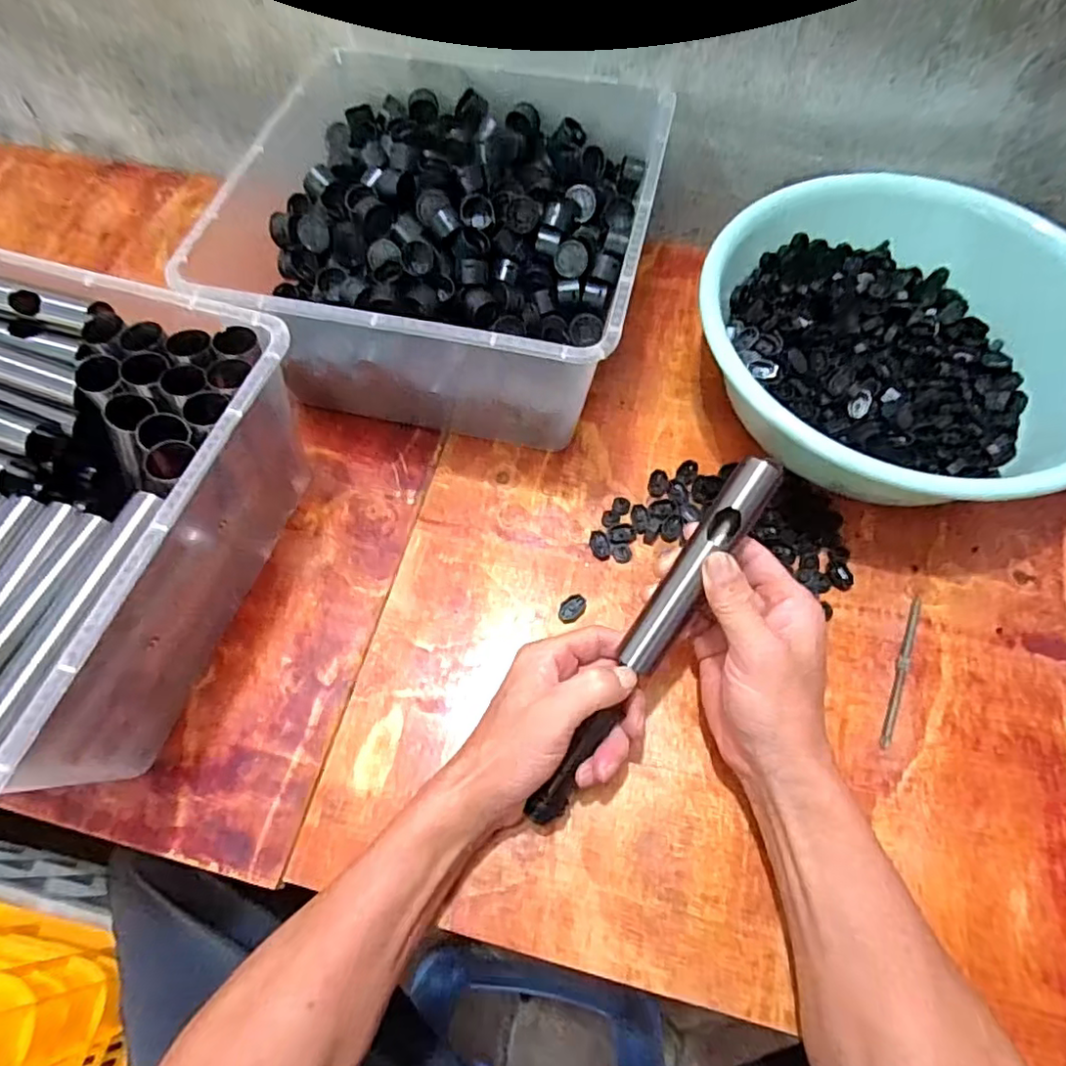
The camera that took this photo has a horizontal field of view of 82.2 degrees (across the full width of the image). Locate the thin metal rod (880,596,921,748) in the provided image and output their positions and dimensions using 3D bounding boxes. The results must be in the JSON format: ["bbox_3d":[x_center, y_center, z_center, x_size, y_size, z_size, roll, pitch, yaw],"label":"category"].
[{"bbox_3d":[0.251,0.091,0.414,0.009,0.004,0.111,22,66,12],"label":"thin metal rod"}]

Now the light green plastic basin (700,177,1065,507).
[{"bbox_3d":[0.277,-0.145,0.483,0.296,0.102,0.272,12,64,7],"label":"light green plastic basin"}]

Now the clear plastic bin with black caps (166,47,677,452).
[{"bbox_3d":[-0.062,-0.224,0.502,0.293,0.141,0.290,12,64,7],"label":"clear plastic bin with black caps"}]

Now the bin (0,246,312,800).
[{"bbox_3d":[-0.335,-0.012,0.400,0.302,0.146,0.299,15,65,9],"label":"bin"}]

